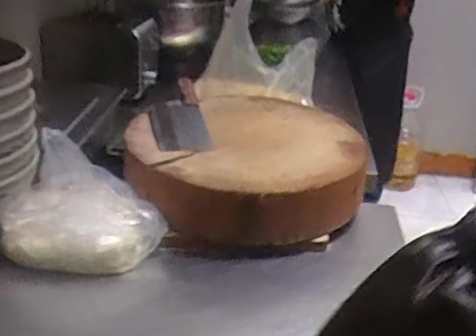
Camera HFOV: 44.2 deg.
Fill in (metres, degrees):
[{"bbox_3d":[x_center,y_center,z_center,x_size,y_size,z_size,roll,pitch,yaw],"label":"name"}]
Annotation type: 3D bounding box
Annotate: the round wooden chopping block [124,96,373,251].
[{"bbox_3d":[0.005,-0.008,1.041,0.377,0.125,0.391,3,25,-1],"label":"round wooden chopping block"}]

